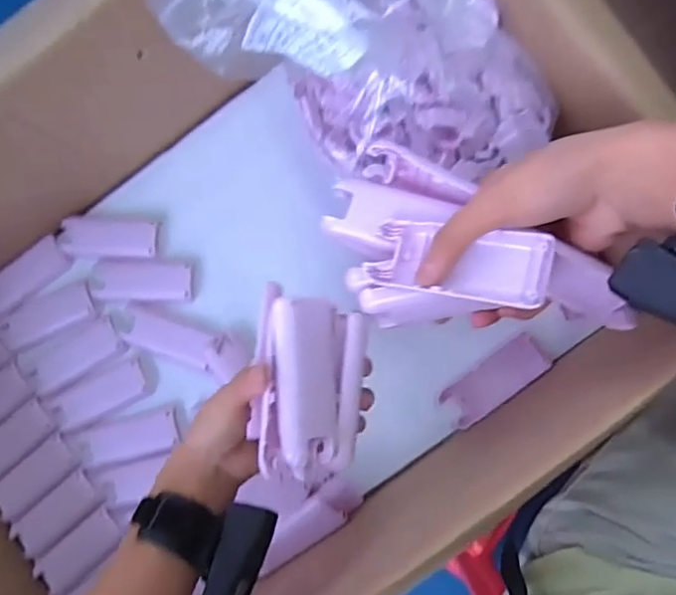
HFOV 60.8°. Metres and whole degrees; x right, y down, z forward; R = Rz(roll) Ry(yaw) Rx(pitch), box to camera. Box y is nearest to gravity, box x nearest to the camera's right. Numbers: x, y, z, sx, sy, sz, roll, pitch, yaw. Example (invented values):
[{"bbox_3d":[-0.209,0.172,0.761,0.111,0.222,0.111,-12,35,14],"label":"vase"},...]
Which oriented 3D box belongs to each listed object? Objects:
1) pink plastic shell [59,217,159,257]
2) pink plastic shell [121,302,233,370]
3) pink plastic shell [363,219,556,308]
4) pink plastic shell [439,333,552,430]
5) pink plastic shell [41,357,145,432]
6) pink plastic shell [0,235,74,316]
[{"bbox_3d":[-0.237,-0.062,0.586,0.106,0.008,0.040,2,88,9],"label":"pink plastic shell"},{"bbox_3d":[-0.165,0.040,0.576,0.100,0.012,0.040,18,90,9],"label":"pink plastic shell"},{"bbox_3d":[0.071,-0.022,0.339,0.102,0.018,0.042,9,89,27],"label":"pink plastic shell"},{"bbox_3d":[0.148,0.079,0.541,0.101,0.006,0.042,-38,83,5],"label":"pink plastic shell"},{"bbox_3d":[-0.246,0.100,0.578,0.107,0.009,0.039,-25,84,7],"label":"pink plastic shell"},{"bbox_3d":[-0.328,-0.019,0.603,0.102,0.008,0.044,-36,83,5],"label":"pink plastic shell"}]

